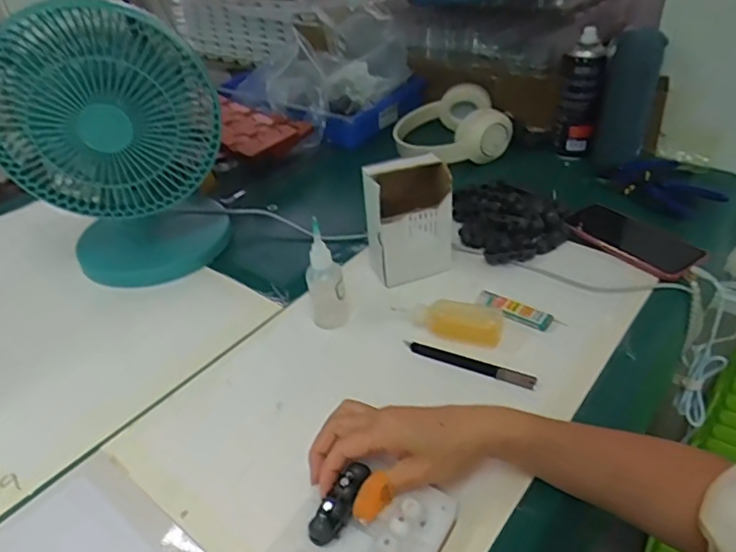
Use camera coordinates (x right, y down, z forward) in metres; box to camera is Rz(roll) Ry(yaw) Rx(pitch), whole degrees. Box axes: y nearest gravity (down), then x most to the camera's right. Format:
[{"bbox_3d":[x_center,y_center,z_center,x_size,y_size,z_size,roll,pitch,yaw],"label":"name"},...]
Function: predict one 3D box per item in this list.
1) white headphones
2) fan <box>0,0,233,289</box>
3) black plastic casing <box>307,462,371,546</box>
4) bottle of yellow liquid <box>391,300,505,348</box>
[{"bbox_3d":[0.140,-0.256,0.938,0.186,0.069,0.166,1,37,8],"label":"white headphones"},{"bbox_3d":[-0.288,-0.155,0.666,0.213,0.312,0.145,-12,37,-10],"label":"fan"},{"bbox_3d":[-0.020,0.165,0.408,0.020,0.013,0.063,18,52,28],"label":"black plastic casing"},{"bbox_3d":[0.086,0.044,0.583,0.106,0.028,0.045,11,39,19],"label":"bottle of yellow liquid"}]

